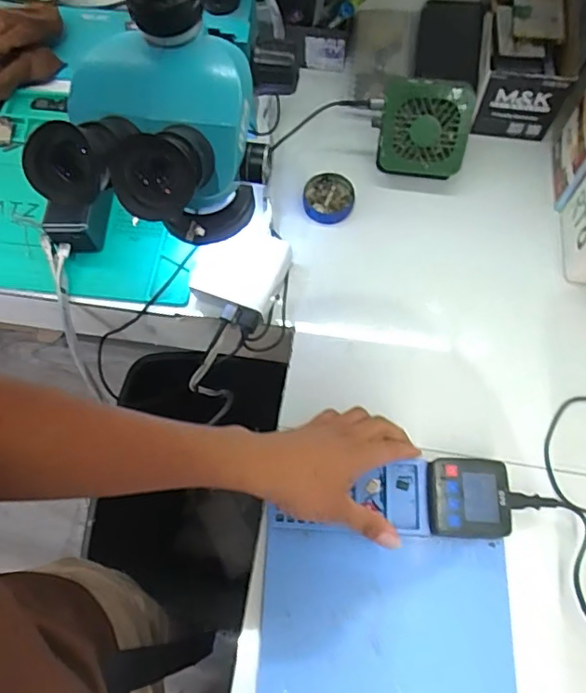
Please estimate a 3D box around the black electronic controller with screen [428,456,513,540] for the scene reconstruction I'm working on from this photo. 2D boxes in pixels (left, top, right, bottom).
[{"bbox_3d":[0.164,0.142,0.493,0.068,0.032,0.069,1,68,2],"label":"black electronic controller with screen"}]

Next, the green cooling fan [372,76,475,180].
[{"bbox_3d":[0.149,-0.248,0.608,0.100,0.104,0.029,6,40,5],"label":"green cooling fan"}]

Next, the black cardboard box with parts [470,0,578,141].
[{"bbox_3d":[0.288,-0.364,0.669,0.105,0.094,0.184,9,69,6],"label":"black cardboard box with parts"}]

